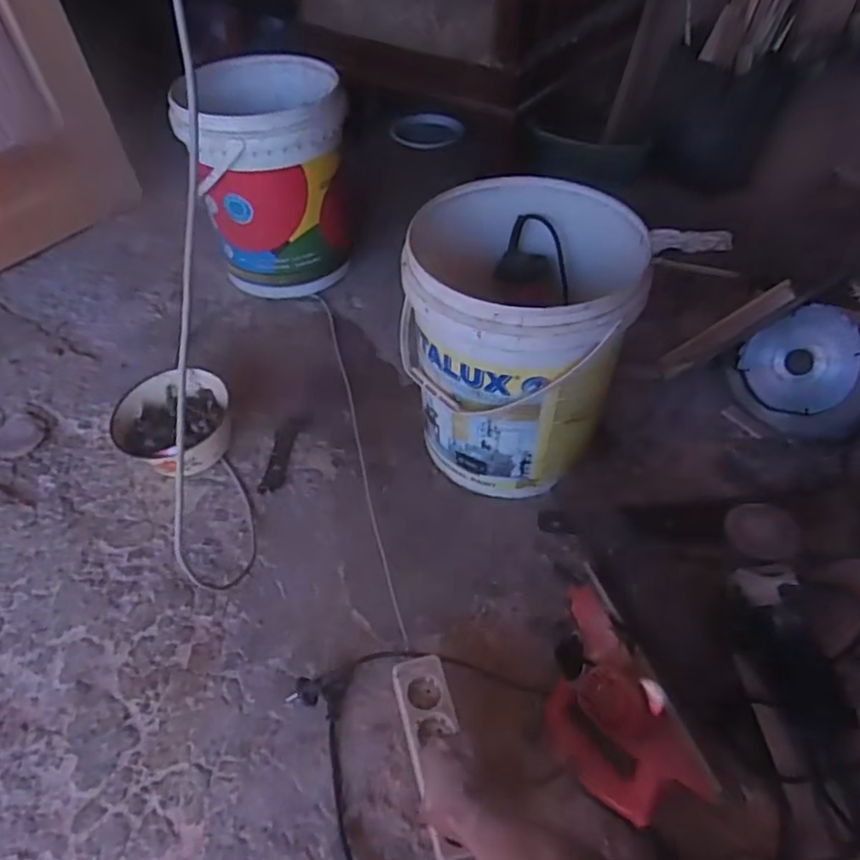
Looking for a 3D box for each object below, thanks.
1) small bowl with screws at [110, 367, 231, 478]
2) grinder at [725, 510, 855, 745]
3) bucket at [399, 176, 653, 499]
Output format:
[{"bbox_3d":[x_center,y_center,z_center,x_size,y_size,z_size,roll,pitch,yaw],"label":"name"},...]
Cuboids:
[{"bbox_3d":[-0.406,-0.002,1.072,0.173,0.090,0.177,-1,45,1],"label":"small bowl with screws"},{"bbox_3d":[0.419,0.223,0.806,0.084,0.070,0.270,-3,61,-3],"label":"grinder"},{"bbox_3d":[0.126,-0.113,0.975,0.306,0.361,0.309,-1,45,1],"label":"bucket"}]

